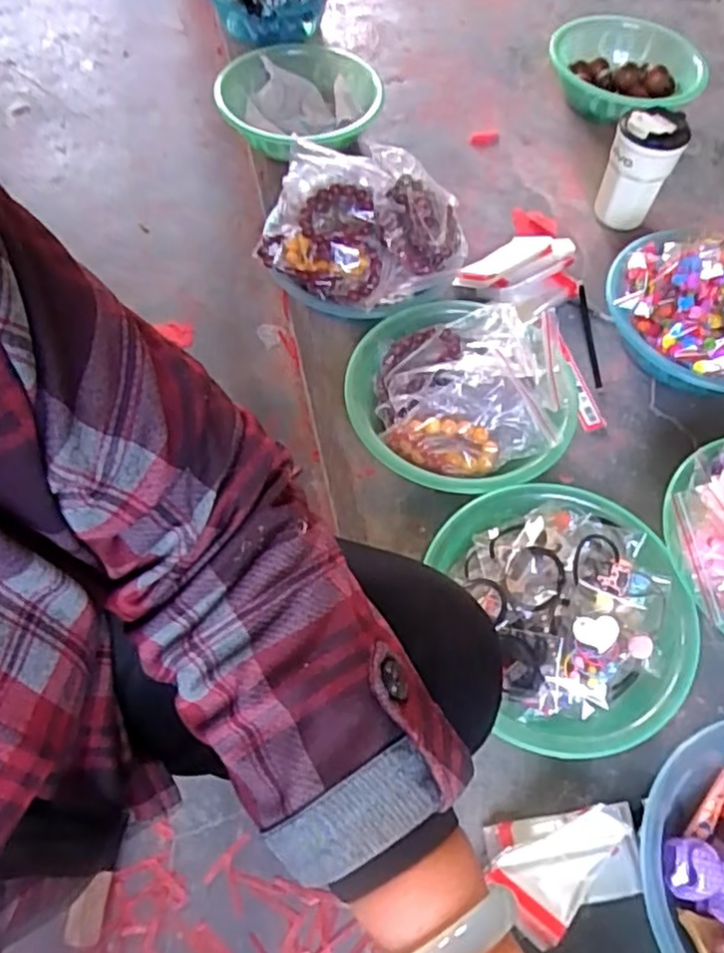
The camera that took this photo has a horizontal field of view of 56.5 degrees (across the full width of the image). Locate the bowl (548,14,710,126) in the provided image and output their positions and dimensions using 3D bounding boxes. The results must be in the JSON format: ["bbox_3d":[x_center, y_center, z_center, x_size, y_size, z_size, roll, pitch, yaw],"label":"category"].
[{"bbox_3d":[0.393,-0.610,1.024,0.218,0.077,0.210,5,60,0],"label":"bowl"}]

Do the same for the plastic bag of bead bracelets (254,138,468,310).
[{"bbox_3d":[-0.002,-0.290,0.782,0.232,0.084,0.192,24,61,11],"label":"plastic bag of bead bracelets"}]

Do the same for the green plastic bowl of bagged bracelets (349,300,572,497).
[{"bbox_3d":[0.102,-0.083,0.718,0.226,0.085,0.233,1,60,-2],"label":"green plastic bowl of bagged bracelets"}]

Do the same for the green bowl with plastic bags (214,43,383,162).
[{"bbox_3d":[-0.099,-0.572,1.030,0.238,0.069,0.258,-3,60,-5],"label":"green bowl with plastic bags"}]

